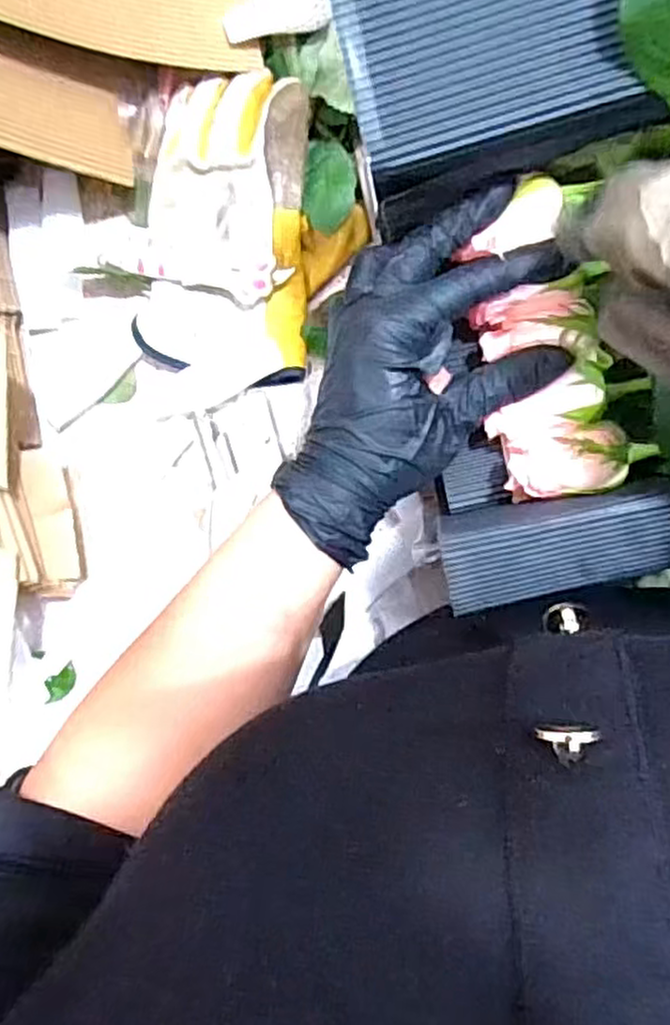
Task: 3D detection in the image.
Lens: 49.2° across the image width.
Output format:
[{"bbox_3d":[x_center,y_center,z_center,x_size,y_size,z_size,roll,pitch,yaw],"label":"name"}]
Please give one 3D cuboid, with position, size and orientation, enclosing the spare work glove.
[{"bbox_3d":[-0.060,-0.174,0.453,0.127,0.037,0.183,11,97,3],"label":"spare work glove"}]

